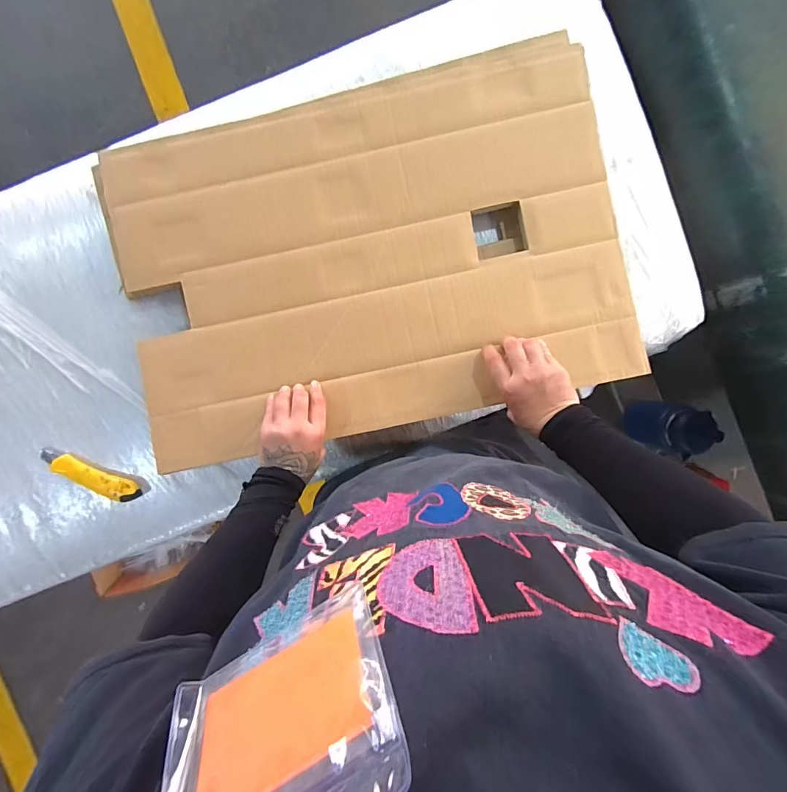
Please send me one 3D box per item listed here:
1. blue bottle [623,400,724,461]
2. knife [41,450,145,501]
[{"bbox_3d":[0.748,0.082,1.141,0.097,0.298,0.131,16,95,-1],"label":"blue bottle"},{"bbox_3d":[-0.472,0.126,0.636,0.152,0.015,0.037,26,95,-1],"label":"knife"}]

